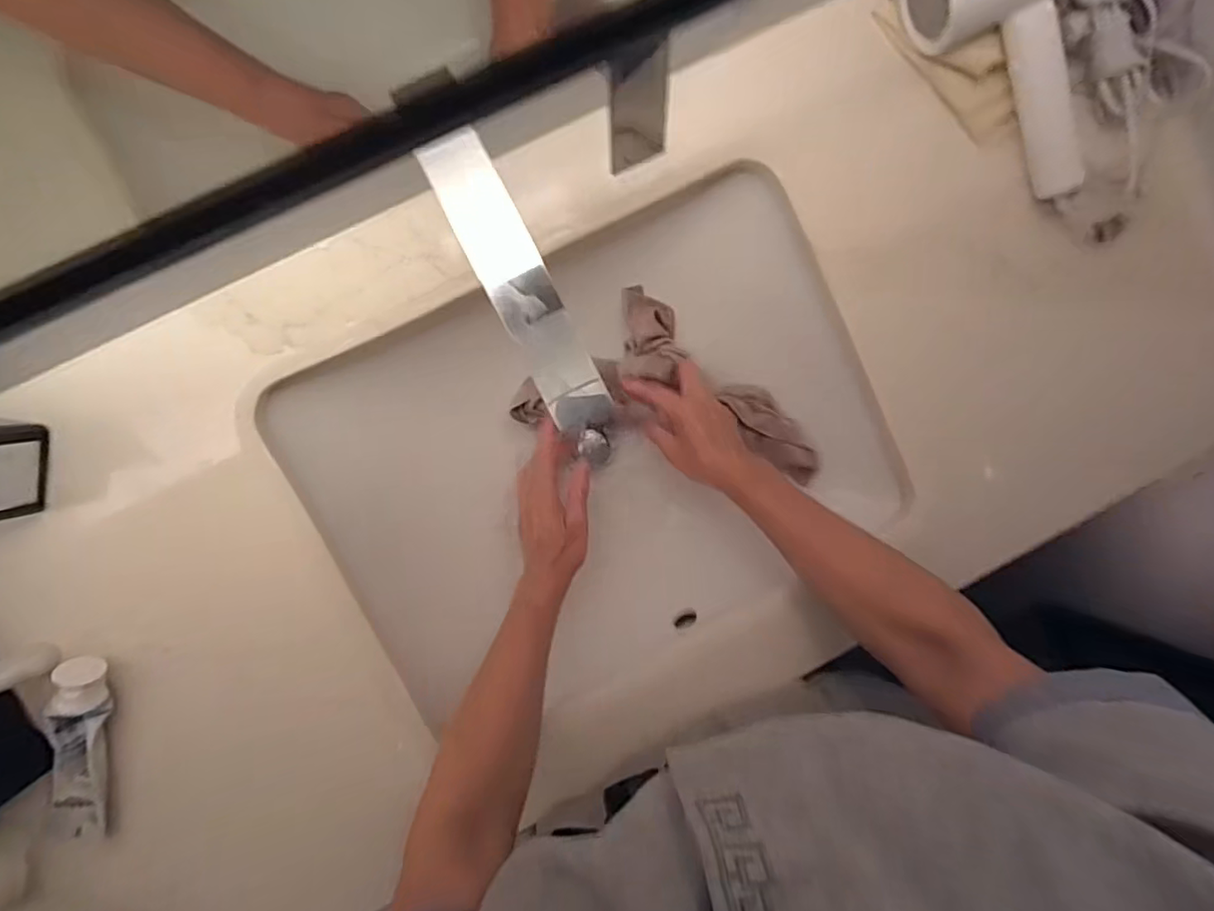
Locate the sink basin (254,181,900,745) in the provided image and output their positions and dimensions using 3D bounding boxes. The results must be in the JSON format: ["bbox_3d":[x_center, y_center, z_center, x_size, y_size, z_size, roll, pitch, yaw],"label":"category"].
[{"bbox_3d":[-0.004,0.004,0.576,0.451,0.126,0.392,-31,97,-3],"label":"sink basin"}]

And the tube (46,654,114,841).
[{"bbox_3d":[-0.396,0.225,0.455,0.044,0.029,0.148,9,94,-7],"label":"tube"}]

